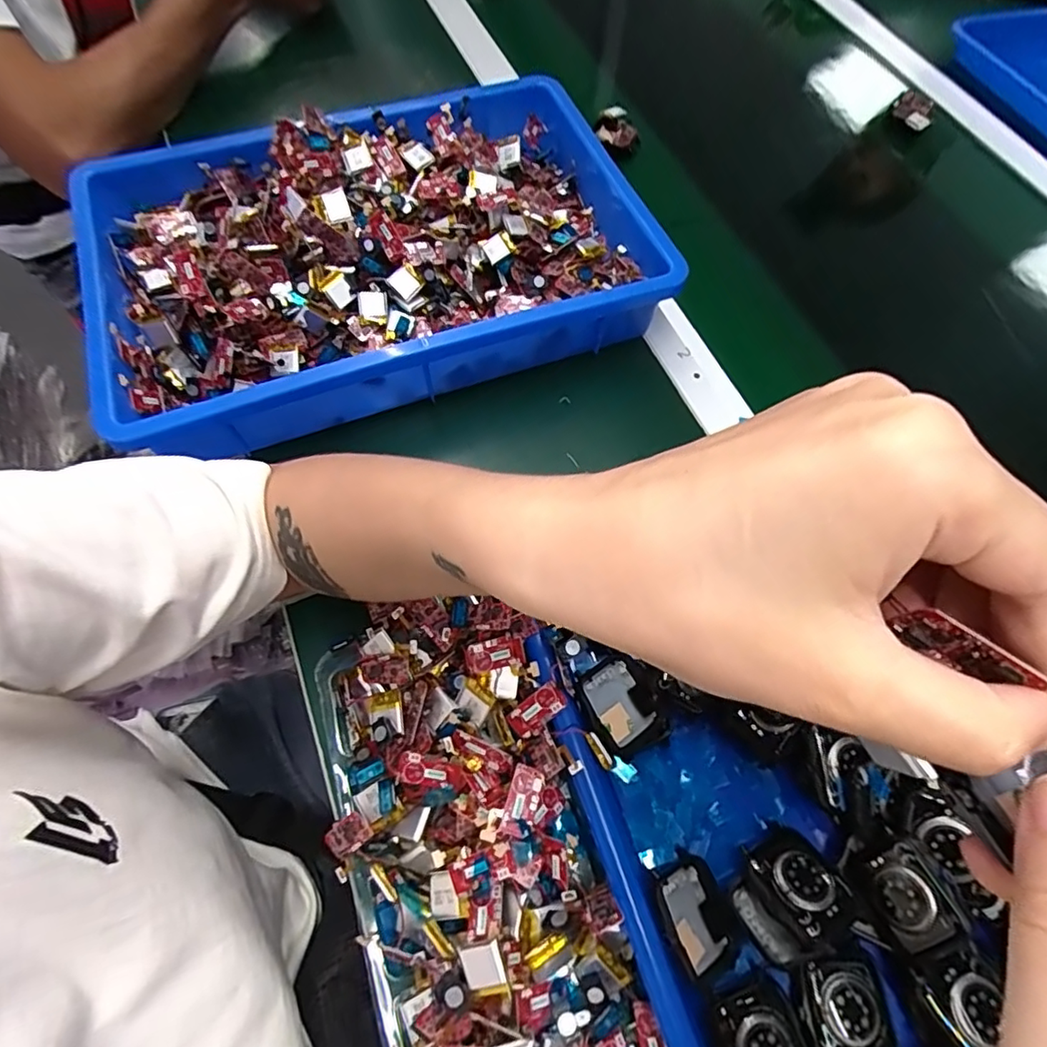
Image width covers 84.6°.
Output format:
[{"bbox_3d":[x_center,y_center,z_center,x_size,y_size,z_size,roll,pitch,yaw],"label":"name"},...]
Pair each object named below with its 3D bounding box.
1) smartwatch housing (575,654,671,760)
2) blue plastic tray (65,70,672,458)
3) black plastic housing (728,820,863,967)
[{"bbox_3d":[0.049,0.092,0.289,0.037,0.014,0.045,-25,69,-14],"label":"smartwatch housing"},{"bbox_3d":[-0.106,-0.207,0.418,0.383,0.060,0.272,-16,67,-11],"label":"blue plastic tray"},{"bbox_3d":[0.118,0.166,0.257,0.046,0.019,0.044,-37,47,-4],"label":"black plastic housing"}]

